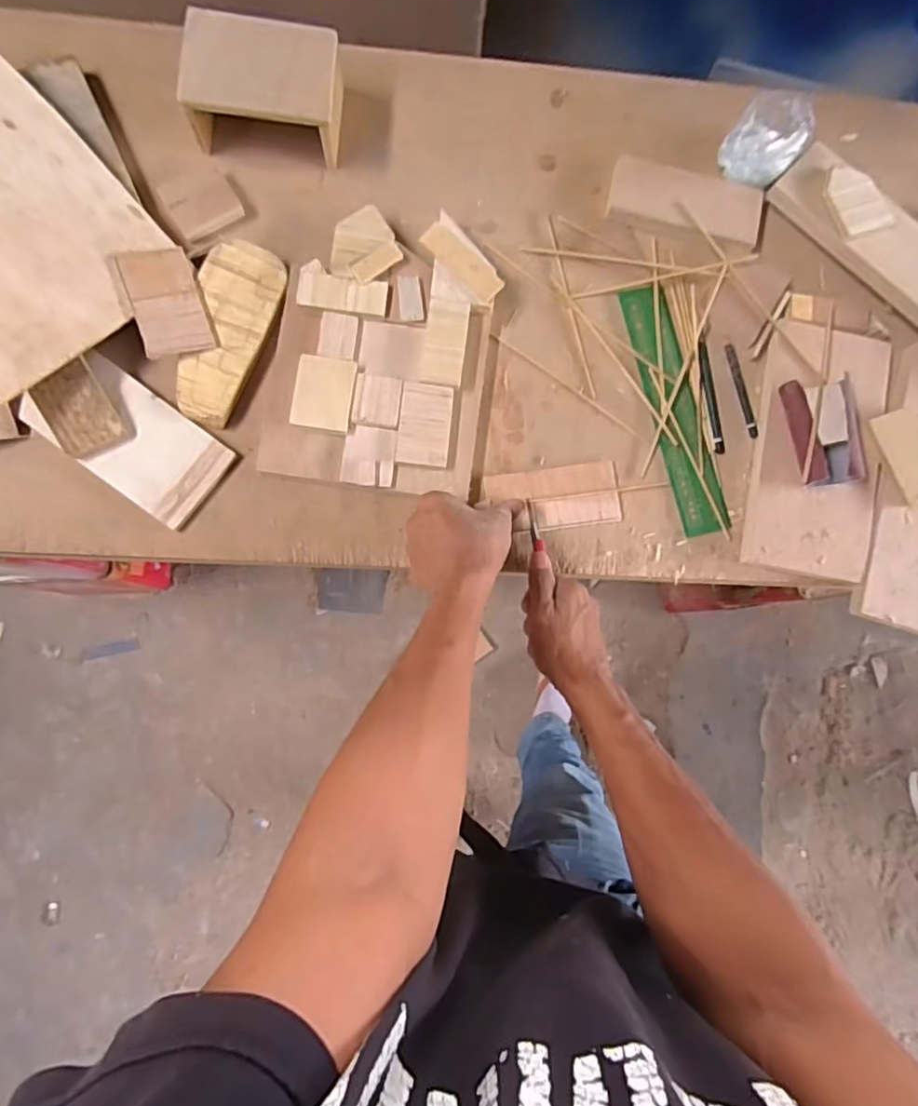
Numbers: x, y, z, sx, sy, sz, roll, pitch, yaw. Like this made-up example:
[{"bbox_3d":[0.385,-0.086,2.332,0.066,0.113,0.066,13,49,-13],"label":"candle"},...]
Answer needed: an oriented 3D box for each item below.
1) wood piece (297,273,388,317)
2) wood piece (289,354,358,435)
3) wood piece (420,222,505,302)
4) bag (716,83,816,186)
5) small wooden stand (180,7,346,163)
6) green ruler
[{"bbox_3d":[-0.106,-0.237,0.545,0.080,0.004,0.032,5,87,-9],"label":"wood piece"},{"bbox_3d":[-0.122,-0.143,0.541,0.052,0.016,0.067,7,82,-3],"label":"wood piece"},{"bbox_3d":[0.003,-0.270,0.556,0.085,0.005,0.030,39,92,-3],"label":"wood piece"},{"bbox_3d":[0.308,-0.414,0.599,0.070,0.047,0.068,38,81,1],"label":"bag"},{"bbox_3d":[-0.178,-0.428,0.554,0.131,0.071,0.093,2,82,-4],"label":"small wooden stand"},{"bbox_3d":[0.213,-0.142,0.589,0.047,0.007,0.250,-14,86,-5],"label":"green ruler"}]

